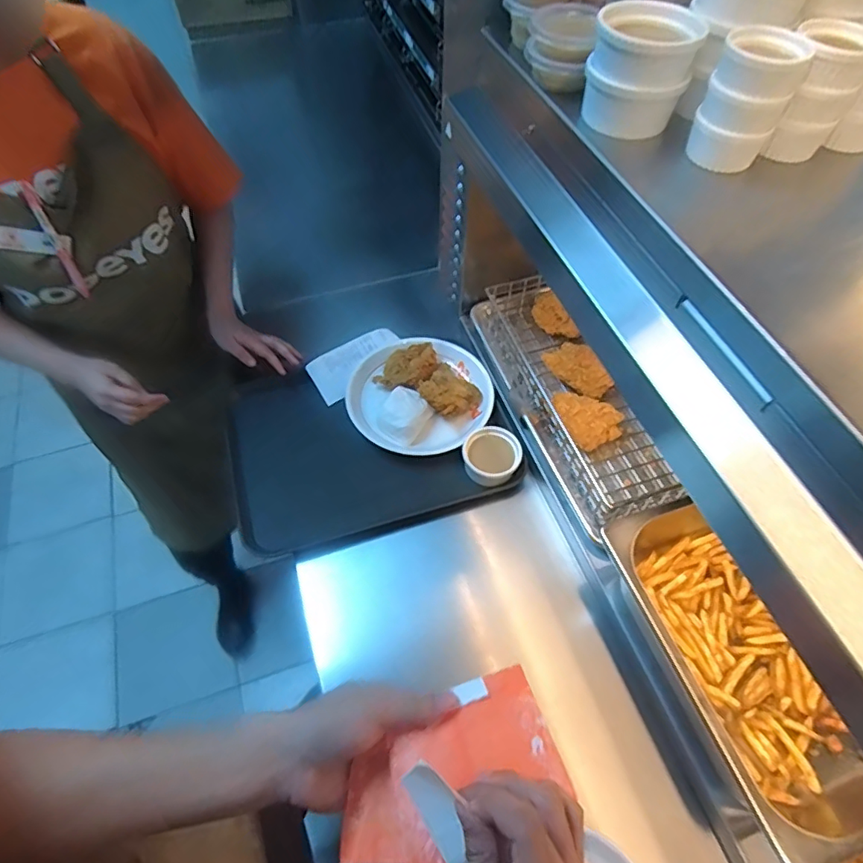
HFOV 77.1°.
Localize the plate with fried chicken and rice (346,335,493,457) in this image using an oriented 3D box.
[{"bbox_3d":[-0.019,-0.060,0.832,0.213,0.041,0.197,0,57,0],"label":"plate with fried chicken and rice"}]

